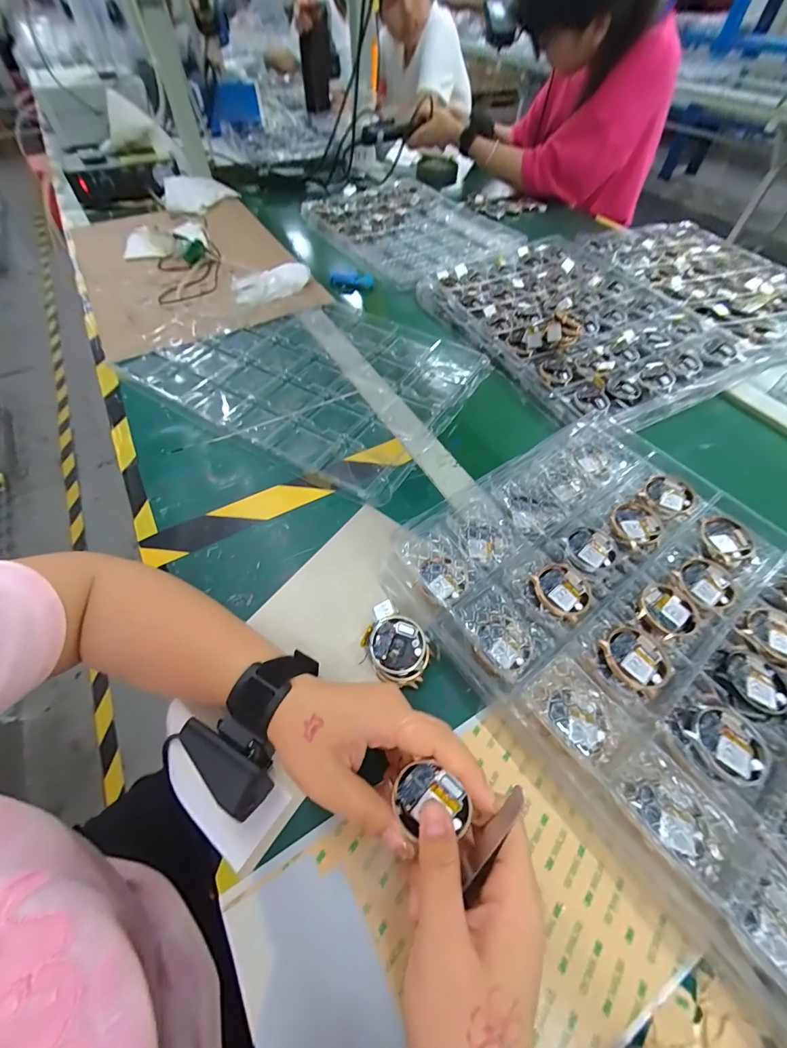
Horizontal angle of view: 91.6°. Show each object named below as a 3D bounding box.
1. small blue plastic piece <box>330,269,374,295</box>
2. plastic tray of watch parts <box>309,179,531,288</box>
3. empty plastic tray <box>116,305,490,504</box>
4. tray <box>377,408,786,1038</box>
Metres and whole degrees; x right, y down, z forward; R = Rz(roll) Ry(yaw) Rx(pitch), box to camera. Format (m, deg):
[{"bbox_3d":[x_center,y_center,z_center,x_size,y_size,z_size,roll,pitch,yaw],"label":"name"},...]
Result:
[{"bbox_3d":[-0.075,-0.443,0.697,0.074,0.036,0.025,-7,56,-6],"label":"small blue plastic piece"},{"bbox_3d":[0.039,-0.637,0.826,0.328,0.039,0.460,-26,58,-13],"label":"plastic tray of watch parts"},{"bbox_3d":[-0.111,-0.218,0.532,0.414,0.020,0.299,28,59,17],"label":"empty plastic tray"},{"bbox_3d":[0.240,0.101,0.299,0.307,0.054,0.438,-32,62,-21],"label":"tray"}]

